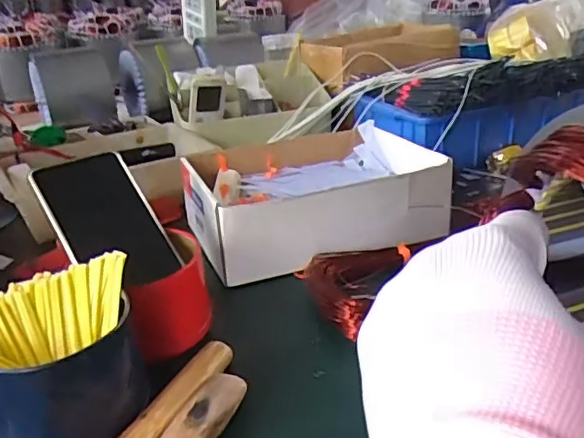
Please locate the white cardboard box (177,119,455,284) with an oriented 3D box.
[{"bbox_3d":[0.020,-0.030,0.593,0.247,0.068,0.199,-9,25,-12],"label":"white cardboard box"}]

